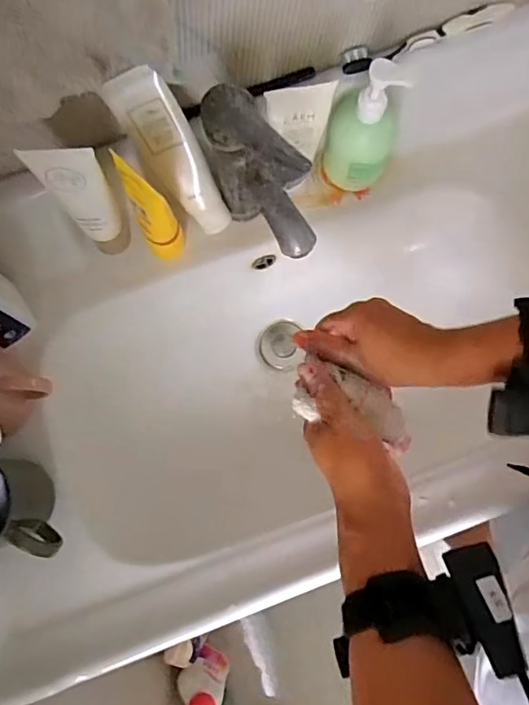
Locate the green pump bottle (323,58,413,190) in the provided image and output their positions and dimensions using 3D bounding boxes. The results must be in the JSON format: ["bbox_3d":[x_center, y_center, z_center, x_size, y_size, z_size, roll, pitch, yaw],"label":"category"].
[{"bbox_3d":[0.097,-0.222,0.512,0.064,0.140,0.067,15,80,4],"label":"green pump bottle"}]

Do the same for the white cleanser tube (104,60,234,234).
[{"bbox_3d":[-0.084,-0.184,0.502,0.047,0.164,0.026,-39,40,-6],"label":"white cleanser tube"}]

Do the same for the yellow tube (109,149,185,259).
[{"bbox_3d":[-0.110,-0.139,0.493,0.034,0.116,0.043,-32,49,-5],"label":"yellow tube"}]

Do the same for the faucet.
[{"bbox_3d":[0.001,-0.137,0.481,0.049,0.171,0.129,-39,81,-6],"label":"faucet"}]

